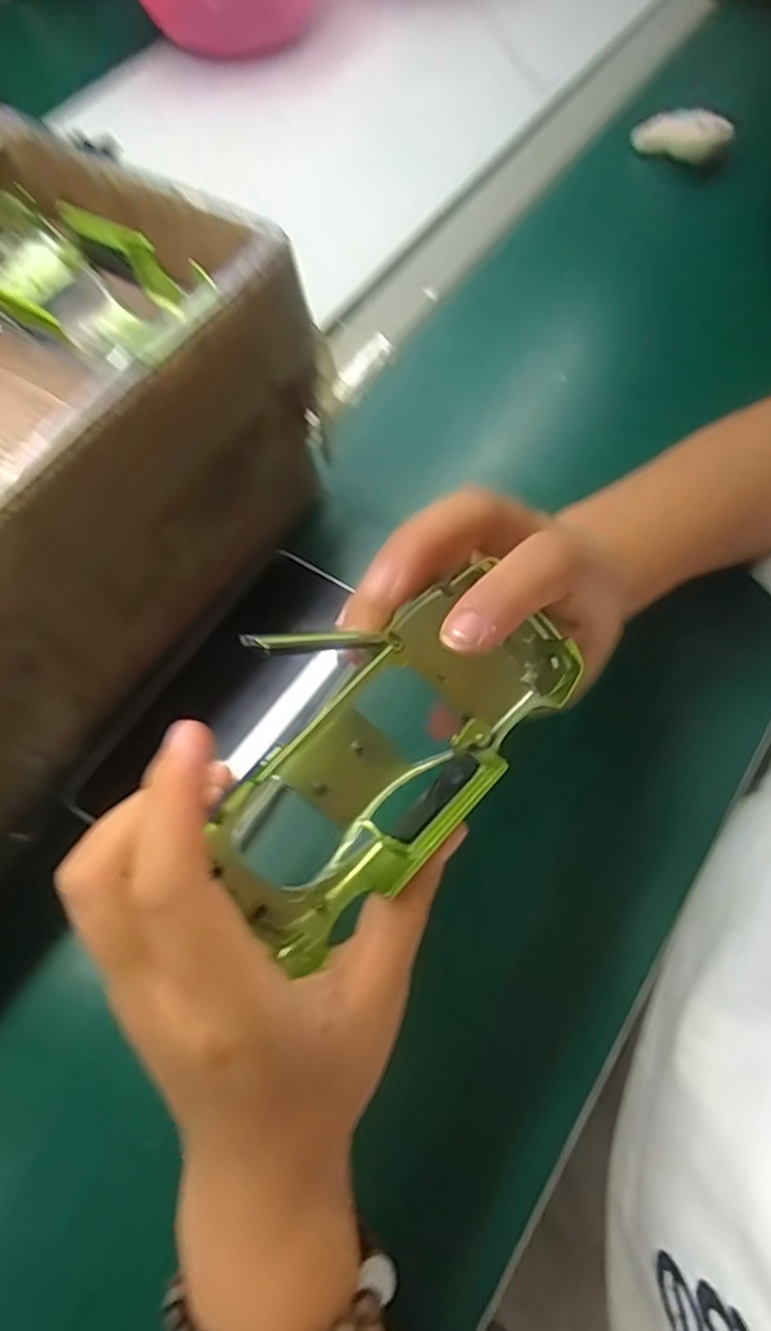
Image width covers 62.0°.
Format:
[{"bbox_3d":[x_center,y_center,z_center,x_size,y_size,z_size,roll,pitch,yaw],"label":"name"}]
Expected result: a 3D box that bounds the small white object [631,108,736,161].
[{"bbox_3d":[0.232,-0.417,0.502,0.072,0.035,0.026,20,70,10],"label":"small white object"}]

